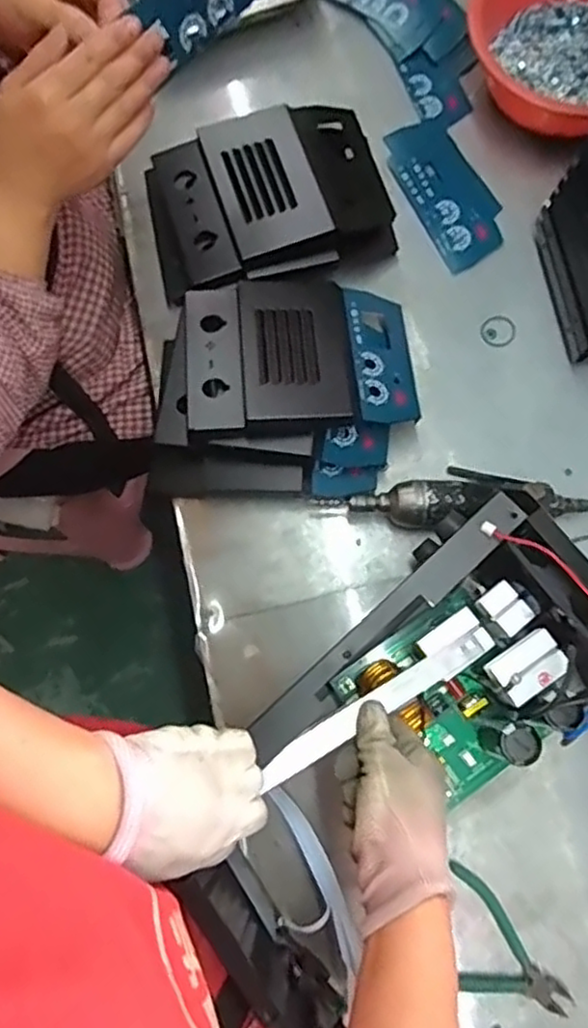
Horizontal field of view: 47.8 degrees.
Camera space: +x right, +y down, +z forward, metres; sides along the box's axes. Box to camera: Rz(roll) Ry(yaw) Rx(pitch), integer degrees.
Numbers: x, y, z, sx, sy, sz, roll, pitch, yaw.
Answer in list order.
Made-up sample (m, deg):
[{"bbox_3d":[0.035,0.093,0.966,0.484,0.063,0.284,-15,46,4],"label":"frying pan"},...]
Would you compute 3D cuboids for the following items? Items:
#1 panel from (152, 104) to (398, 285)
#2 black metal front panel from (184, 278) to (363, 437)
[{"bbox_3d":[-0.016,-0.306,0.636,0.208,0.063,0.159,-18,76,-3],"label":"panel"},{"bbox_3d":[-0.023,-0.144,0.579,0.144,0.027,0.154,-6,76,0],"label":"black metal front panel"}]

